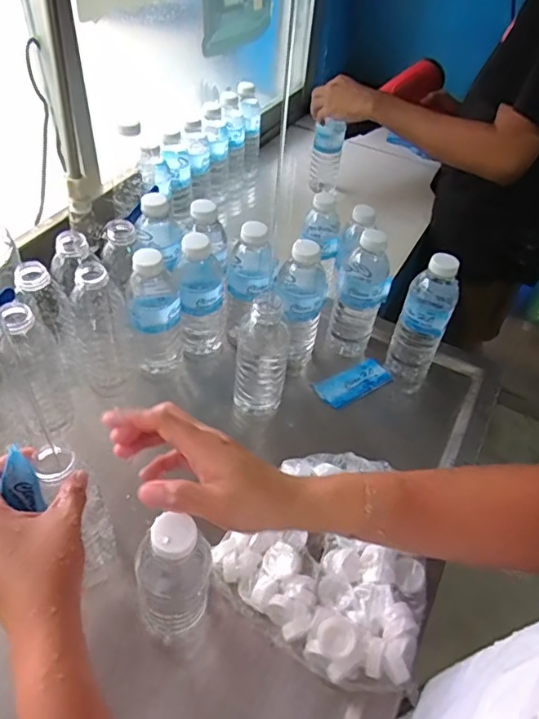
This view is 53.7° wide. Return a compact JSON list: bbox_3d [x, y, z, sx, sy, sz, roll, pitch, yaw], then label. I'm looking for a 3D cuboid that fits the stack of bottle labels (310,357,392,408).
[{"bbox_3d":[0.110,0.031,0.693,0.100,0.012,0.045,-24,53,-24],"label":"stack of bottle labels"}]

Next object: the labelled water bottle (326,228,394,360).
[{"bbox_3d":[0.118,-0.084,0.682,0.062,0.177,0.071,13,48,8],"label":"labelled water bottle"}]

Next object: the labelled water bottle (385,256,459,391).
[{"bbox_3d":[0.188,-0.045,0.654,0.057,0.180,0.060,22,49,15],"label":"labelled water bottle"}]

